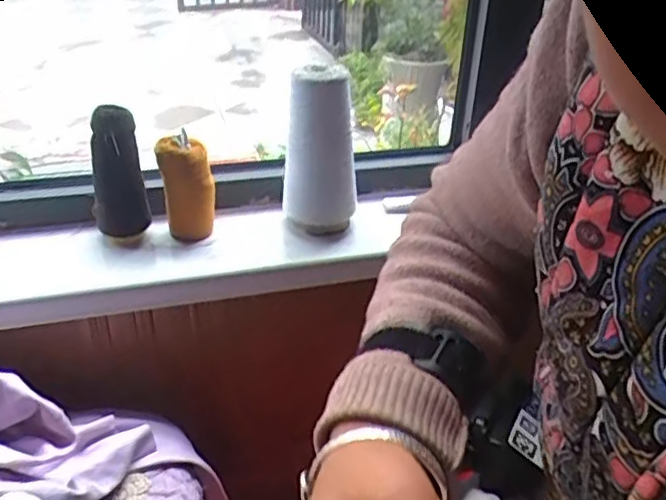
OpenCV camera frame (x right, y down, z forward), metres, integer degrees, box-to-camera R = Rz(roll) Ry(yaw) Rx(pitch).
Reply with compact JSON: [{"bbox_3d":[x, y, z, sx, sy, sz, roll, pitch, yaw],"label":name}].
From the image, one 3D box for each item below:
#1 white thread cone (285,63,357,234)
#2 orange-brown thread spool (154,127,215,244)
[{"bbox_3d":[-0.013,-0.111,0.748,0.081,0.186,0.067,3,31,1],"label":"white thread cone"},{"bbox_3d":[-0.170,-0.073,0.760,0.061,0.112,0.051,-5,32,-11],"label":"orange-brown thread spool"}]

